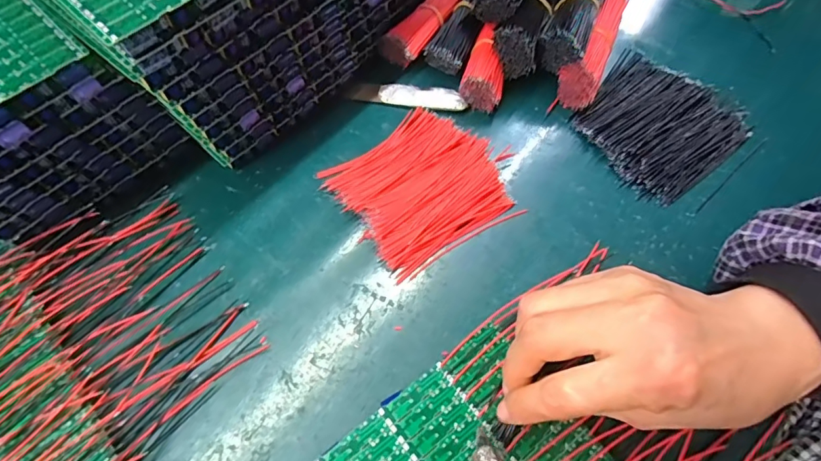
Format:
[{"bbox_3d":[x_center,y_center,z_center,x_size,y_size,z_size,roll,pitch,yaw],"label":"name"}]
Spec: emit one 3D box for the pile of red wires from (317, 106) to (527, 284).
[{"bbox_3d":[0.009,-0.035,0.325,0.112,0.008,0.102,-29,71,-15],"label":"pile of red wires"}]

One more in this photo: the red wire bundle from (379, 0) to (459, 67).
[{"bbox_3d":[0.020,-0.174,0.379,0.032,0.028,0.099,37,69,12],"label":"red wire bundle"}]

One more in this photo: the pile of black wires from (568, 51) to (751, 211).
[{"bbox_3d":[0.183,-0.081,0.356,0.110,0.009,0.107,-41,74,-18],"label":"pile of black wires"}]

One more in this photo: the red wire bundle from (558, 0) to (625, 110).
[{"bbox_3d":[0.142,-0.147,0.369,0.029,0.032,0.103,22,67,6],"label":"red wire bundle"}]

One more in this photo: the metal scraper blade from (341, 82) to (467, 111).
[{"bbox_3d":[-0.004,-0.103,0.360,0.090,0.008,0.019,7,66,0],"label":"metal scraper blade"}]

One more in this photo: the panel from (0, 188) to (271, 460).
[{"bbox_3d":[-0.201,0.079,0.257,0.210,0.018,0.147,-35,73,-17],"label":"panel"}]

